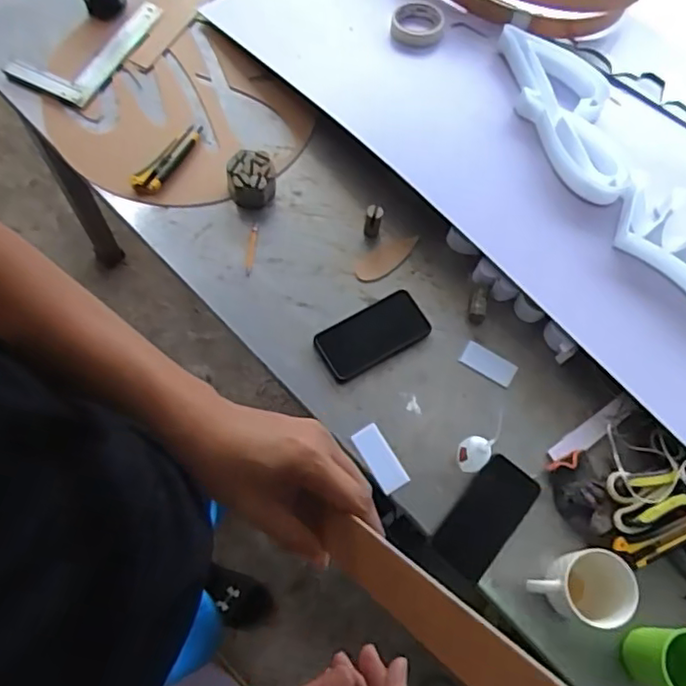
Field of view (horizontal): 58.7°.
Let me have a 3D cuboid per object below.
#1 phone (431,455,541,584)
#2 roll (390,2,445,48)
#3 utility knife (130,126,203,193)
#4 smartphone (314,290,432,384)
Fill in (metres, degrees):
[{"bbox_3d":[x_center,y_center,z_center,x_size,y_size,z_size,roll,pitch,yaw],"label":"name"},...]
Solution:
[{"bbox_3d":[0.192,0.232,0.816,0.078,0.016,0.157,38,72,11],"label":"phone"},{"bbox_3d":[0.130,-0.555,1.063,0.090,0.024,0.080,6,69,-1],"label":"roll"},{"bbox_3d":[-0.271,-0.290,0.960,0.037,0.019,0.144,37,72,10],"label":"utility knife"},{"bbox_3d":[0.044,-0.011,0.886,0.161,0.016,0.080,-29,73,-13],"label":"smartphone"}]

